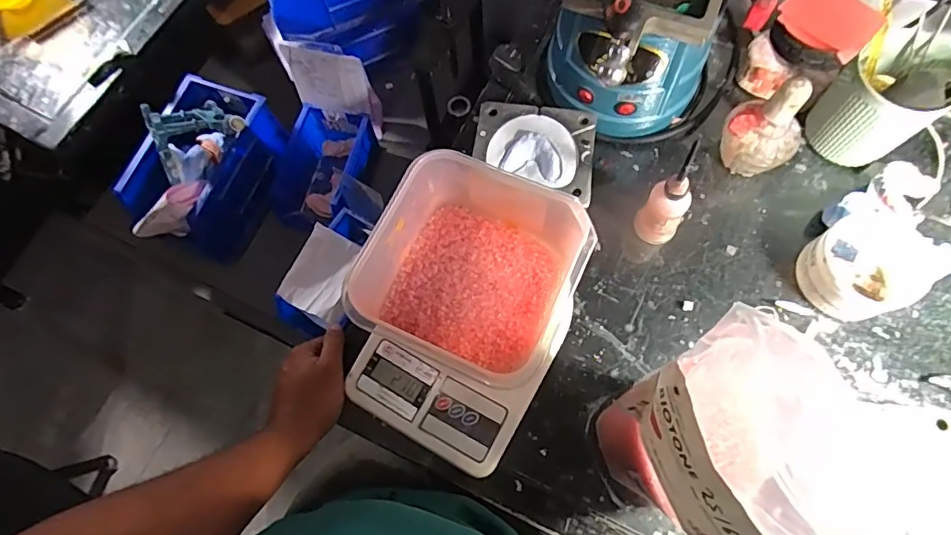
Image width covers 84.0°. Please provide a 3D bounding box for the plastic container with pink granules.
[{"bbox_3d":[0.002,0.000,0.472,0.164,0.084,0.161,24,74,11],"label":"plastic container with pink granules"}]

